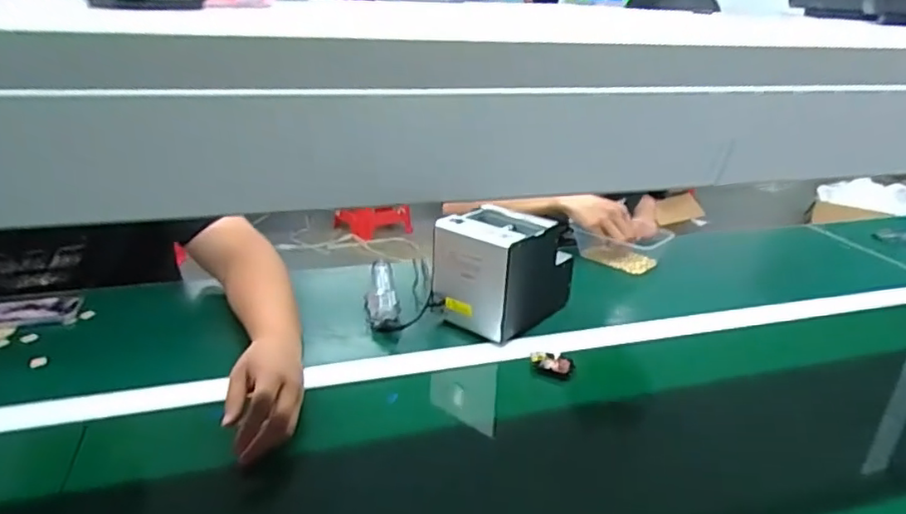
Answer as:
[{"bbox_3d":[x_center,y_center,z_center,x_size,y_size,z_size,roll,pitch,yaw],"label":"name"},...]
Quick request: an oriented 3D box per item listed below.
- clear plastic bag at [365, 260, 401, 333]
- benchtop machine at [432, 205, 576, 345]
[{"bbox_3d":[-0.110,0.050,0.906,0.047,0.027,0.194,-2,25,-10],"label":"clear plastic bag"},{"bbox_3d":[0.071,0.011,0.858,0.126,0.141,0.175,21,30,35],"label":"benchtop machine"}]

